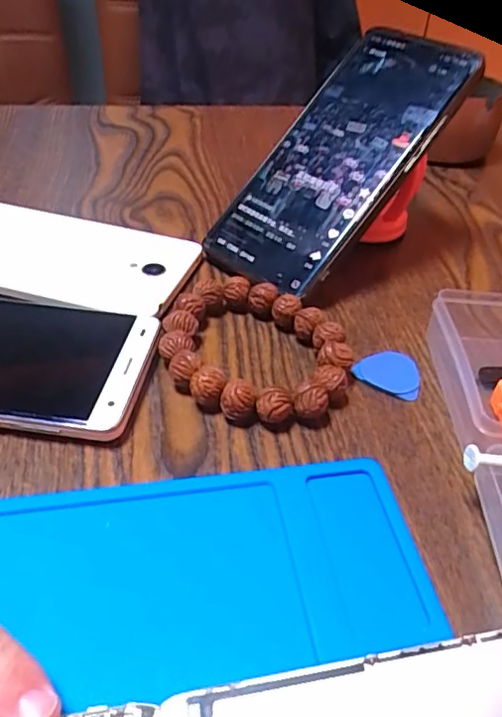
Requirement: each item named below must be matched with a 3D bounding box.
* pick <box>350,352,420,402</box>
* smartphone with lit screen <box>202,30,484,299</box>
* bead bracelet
[{"bbox_3d":[0.064,0.006,0.258,0.029,0.004,0.025,26,46,23],"label":"pick"},{"bbox_3d":[0.048,-0.106,0.306,0.071,0.013,0.161,38,87,31],"label":"smartphone with lit screen"},{"bbox_3d":[0.001,-0.004,0.254,0.084,0.016,0.076,18,43,14],"label":"bead bracelet"}]

